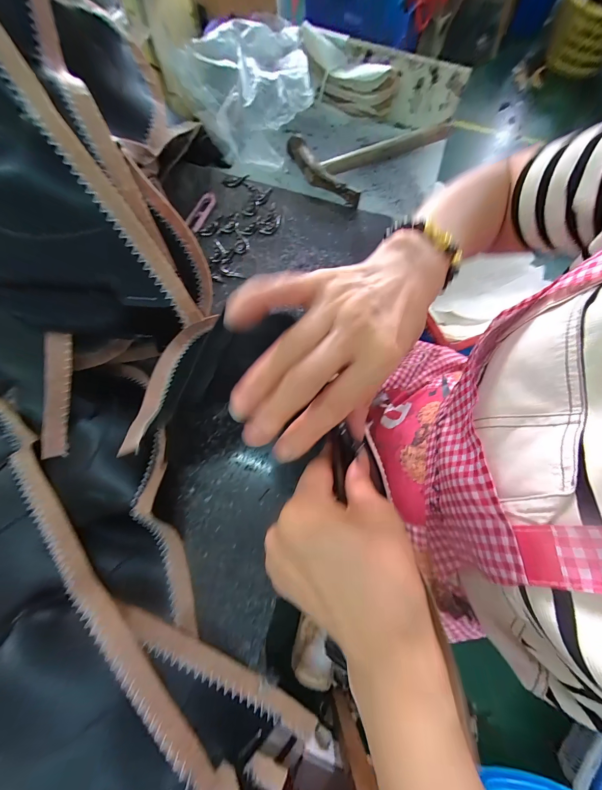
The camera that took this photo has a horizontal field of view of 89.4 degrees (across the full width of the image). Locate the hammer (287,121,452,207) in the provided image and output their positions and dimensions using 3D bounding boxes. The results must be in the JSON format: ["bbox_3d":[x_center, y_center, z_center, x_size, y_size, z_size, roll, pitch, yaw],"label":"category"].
[{"bbox_3d":[0.112,-0.401,0.477,0.133,0.032,0.274,42,74,13],"label":"hammer"}]

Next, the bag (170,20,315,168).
[{"bbox_3d":[-0.052,-0.440,0.446,0.191,0.101,0.169,-38,75,-14],"label":"bag"}]

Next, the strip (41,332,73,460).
[{"bbox_3d":[-0.201,0.001,0.251,0.018,0.004,0.102,1,100,-43],"label":"strip"}]

